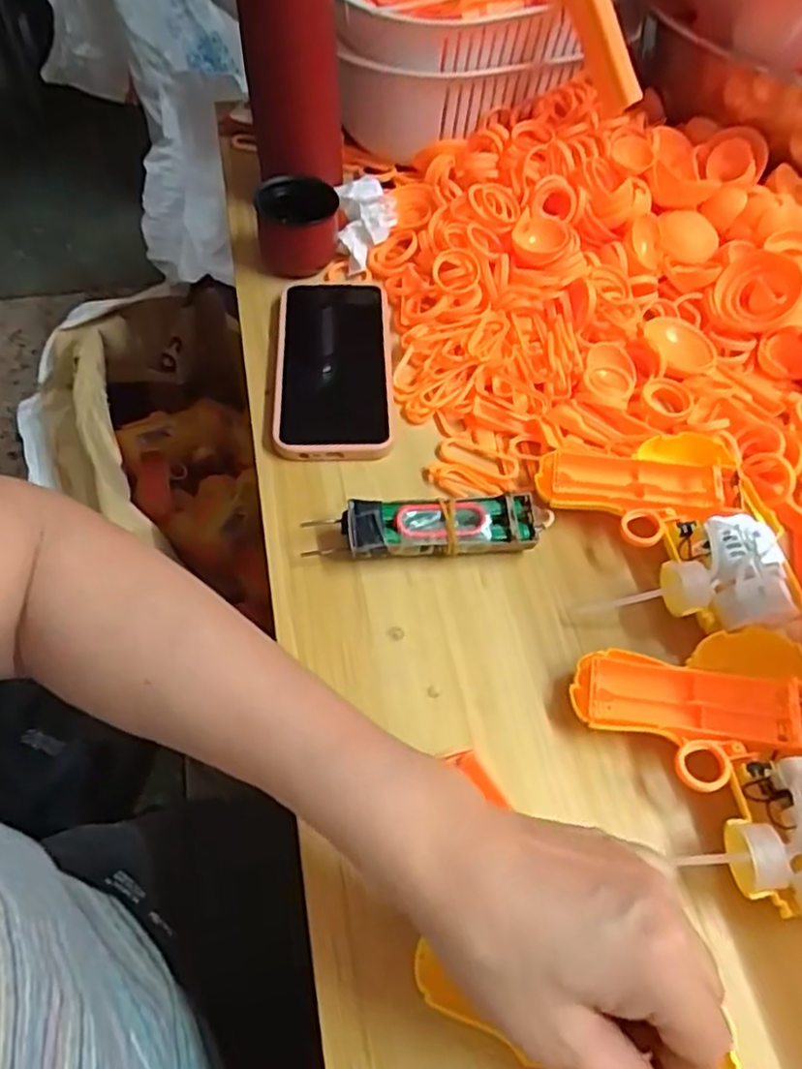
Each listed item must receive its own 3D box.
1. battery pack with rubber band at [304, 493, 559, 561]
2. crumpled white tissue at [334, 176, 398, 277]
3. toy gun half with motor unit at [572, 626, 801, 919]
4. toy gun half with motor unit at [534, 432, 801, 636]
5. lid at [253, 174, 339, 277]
[{"bbox_3d":[0.017,-0.002,0.418,0.139,0.030,0.030,-3,56,-5],"label":"battery pack with rubber band"},{"bbox_3d":[-0.027,-0.255,0.569,0.048,0.019,0.095,-5,58,0],"label":"crumpled white tissue"},{"bbox_3d":[0.155,0.113,0.338,0.118,0.042,0.135,-6,56,-7],"label":"toy gun half with motor unit"},{"bbox_3d":[0.156,-0.003,0.407,0.119,0.035,0.135,-9,57,-9],"label":"toy gun half with motor unit"},{"bbox_3d":[-0.080,-0.244,0.548,0.061,0.045,0.058,1,56,-2],"label":"lid"}]

